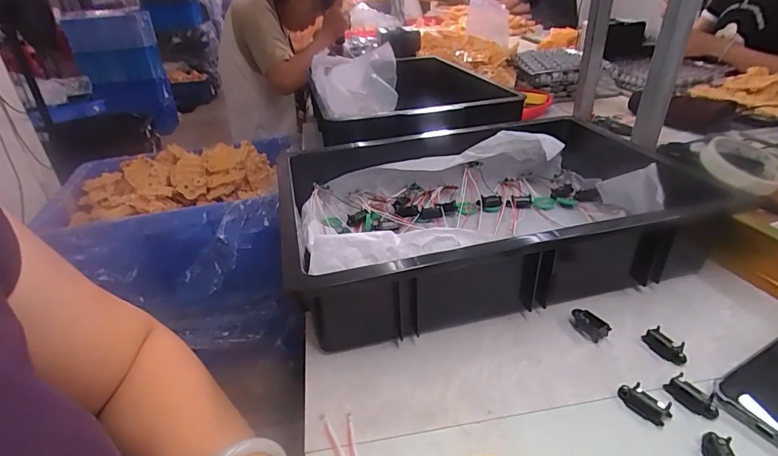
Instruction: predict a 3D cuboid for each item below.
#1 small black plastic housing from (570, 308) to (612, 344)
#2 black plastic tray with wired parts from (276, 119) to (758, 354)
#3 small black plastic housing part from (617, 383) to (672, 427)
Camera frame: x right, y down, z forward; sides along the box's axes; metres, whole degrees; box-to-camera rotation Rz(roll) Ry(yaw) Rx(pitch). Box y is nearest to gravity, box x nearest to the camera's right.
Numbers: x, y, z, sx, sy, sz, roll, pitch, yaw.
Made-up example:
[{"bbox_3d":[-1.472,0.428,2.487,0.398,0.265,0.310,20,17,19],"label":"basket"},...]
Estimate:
[{"bbox_3d":[0.183,0.088,0.400,0.013,0.018,0.035,-21,35,-28],"label":"small black plastic housing"},{"bbox_3d":[0.119,-0.029,0.523,0.461,0.094,0.316,-8,31,-8],"label":"black plastic tray with wired parts"},{"bbox_3d":[0.191,0.130,0.325,0.014,0.011,0.035,-22,35,-28],"label":"small black plastic housing part"}]

